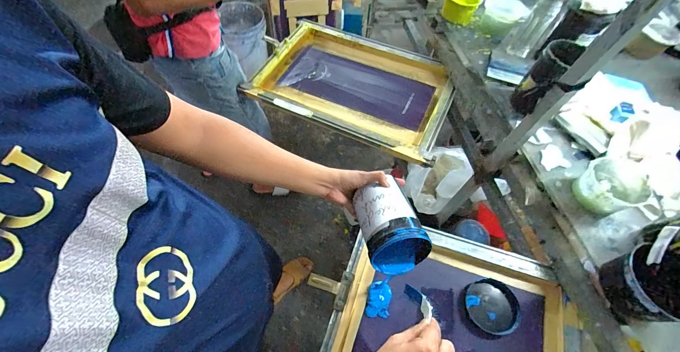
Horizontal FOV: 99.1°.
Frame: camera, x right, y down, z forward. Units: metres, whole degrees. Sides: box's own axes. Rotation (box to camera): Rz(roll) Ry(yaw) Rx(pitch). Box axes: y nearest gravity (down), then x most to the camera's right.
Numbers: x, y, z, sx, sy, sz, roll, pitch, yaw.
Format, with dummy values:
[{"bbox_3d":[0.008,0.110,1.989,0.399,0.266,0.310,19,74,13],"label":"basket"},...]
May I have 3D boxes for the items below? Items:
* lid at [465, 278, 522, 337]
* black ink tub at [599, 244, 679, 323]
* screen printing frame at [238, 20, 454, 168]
[{"bbox_3d":[0.337,0.286,0.640,0.115,0.011,0.107,2,59,-3],"label":"lid"},{"bbox_3d":[0.541,0.198,0.521,0.112,0.101,0.117,2,59,-3],"label":"black ink tub"},{"bbox_3d":[0.042,-0.312,0.966,0.635,0.081,0.437,21,58,14],"label":"screen printing frame"}]

